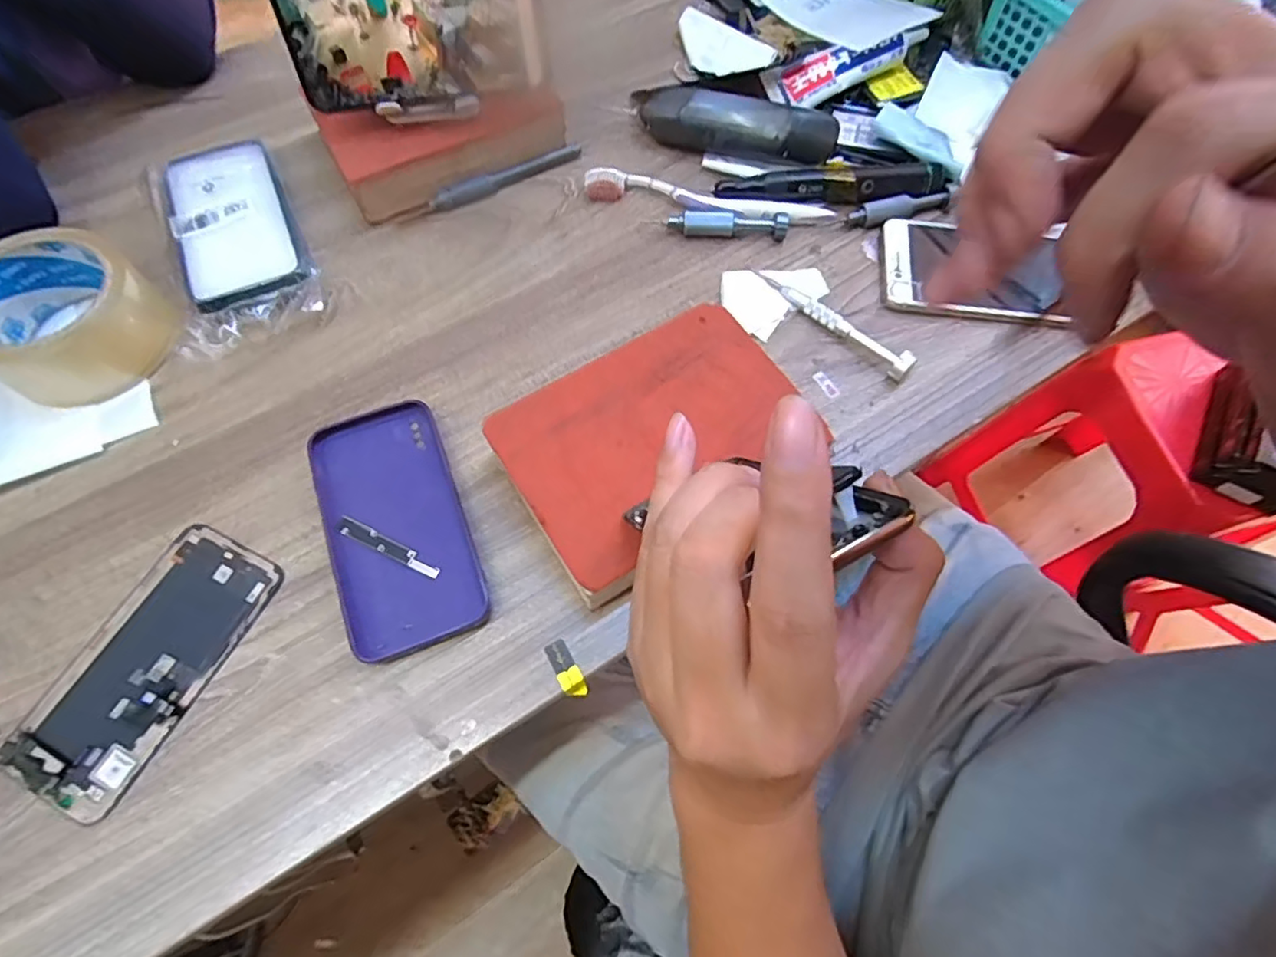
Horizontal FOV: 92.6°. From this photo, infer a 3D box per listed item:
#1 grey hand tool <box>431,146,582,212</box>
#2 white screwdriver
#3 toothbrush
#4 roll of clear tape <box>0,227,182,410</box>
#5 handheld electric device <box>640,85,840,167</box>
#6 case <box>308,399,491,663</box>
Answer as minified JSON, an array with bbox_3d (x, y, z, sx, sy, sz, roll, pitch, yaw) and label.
[{"bbox_3d":[-0.096,-0.224,0.452,0.120,0.013,0.011,-28,70,-12],"label":"grey hand tool"},{"bbox_3d":[0.128,-0.107,0.404,0.016,0.011,0.122,-42,74,-17],"label":"white screwdriver"},{"bbox_3d":[0.049,-0.203,0.442,0.175,0.015,0.025,13,67,4],"label":"toothbrush"},{"bbox_3d":[-0.348,-0.098,0.372,0.095,0.052,0.095,0,67,-1],"label":"roll of clear tape"},{"bbox_3d":[0.071,-0.260,0.448,0.143,0.034,0.024,22,68,8],"label":"handheld electric device"},{"bbox_3d":[-0.138,0.025,0.344,0.075,0.008,0.144,-20,69,-9],"label":"case"}]

